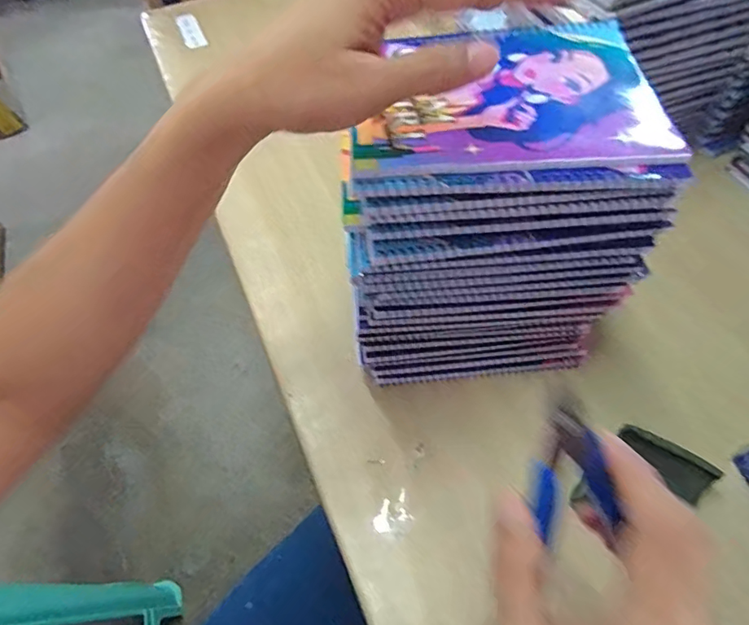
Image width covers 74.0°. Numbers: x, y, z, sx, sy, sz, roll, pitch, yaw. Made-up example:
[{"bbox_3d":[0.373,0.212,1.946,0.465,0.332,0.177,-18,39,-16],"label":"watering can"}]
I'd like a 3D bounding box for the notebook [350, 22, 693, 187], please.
[{"bbox_3d":[0.085,-0.140,0.324,0.192,0.012,0.151,-2,56,2],"label":"notebook"}]

